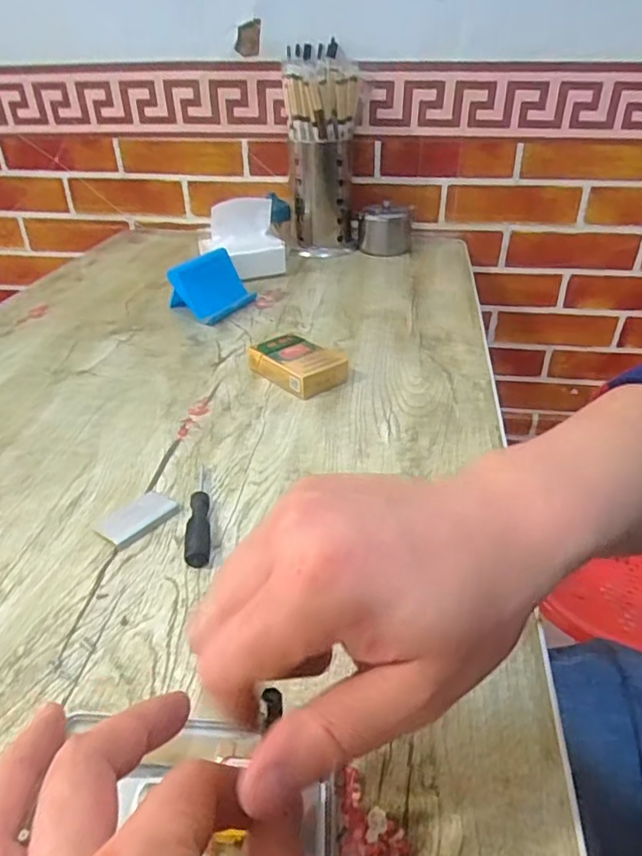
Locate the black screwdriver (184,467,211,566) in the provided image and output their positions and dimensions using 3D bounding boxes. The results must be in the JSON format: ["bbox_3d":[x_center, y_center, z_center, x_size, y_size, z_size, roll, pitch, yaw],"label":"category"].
[{"bbox_3d":[-0.085,0.055,0.407,0.015,0.011,0.101,-6,33,-8],"label":"black screwdriver"}]

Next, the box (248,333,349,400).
[{"bbox_3d":[-0.021,-0.060,0.569,0.057,0.027,0.087,-26,40,-33],"label":"box"}]

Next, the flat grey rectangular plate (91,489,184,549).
[{"bbox_3d":[-0.127,0.061,0.405,0.036,0.006,0.051,21,39,29],"label":"flat grey rectangular plate"}]

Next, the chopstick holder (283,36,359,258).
[{"bbox_3d":[0.004,-0.400,0.876,0.103,0.263,0.112,1,33,3],"label":"chopstick holder"}]

